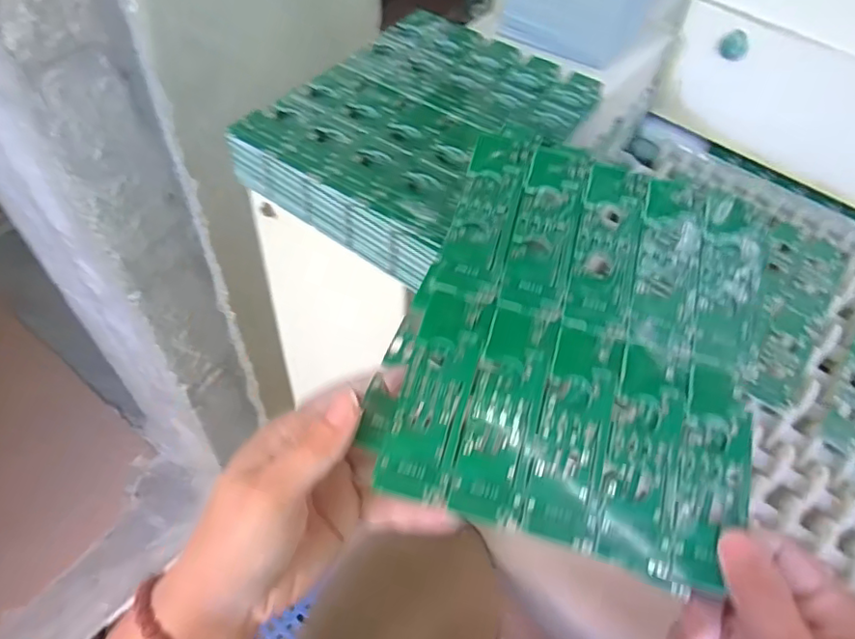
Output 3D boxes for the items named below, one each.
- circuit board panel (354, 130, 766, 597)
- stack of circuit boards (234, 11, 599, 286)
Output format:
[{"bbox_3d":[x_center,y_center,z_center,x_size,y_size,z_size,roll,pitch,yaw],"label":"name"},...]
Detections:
[{"bbox_3d":[0.080,0.004,0.300,0.169,0.004,0.208,19,67,4],"label":"circuit board panel"},{"bbox_3d":[0.005,-0.128,0.405,0.169,0.038,0.222,32,56,18],"label":"stack of circuit boards"}]

